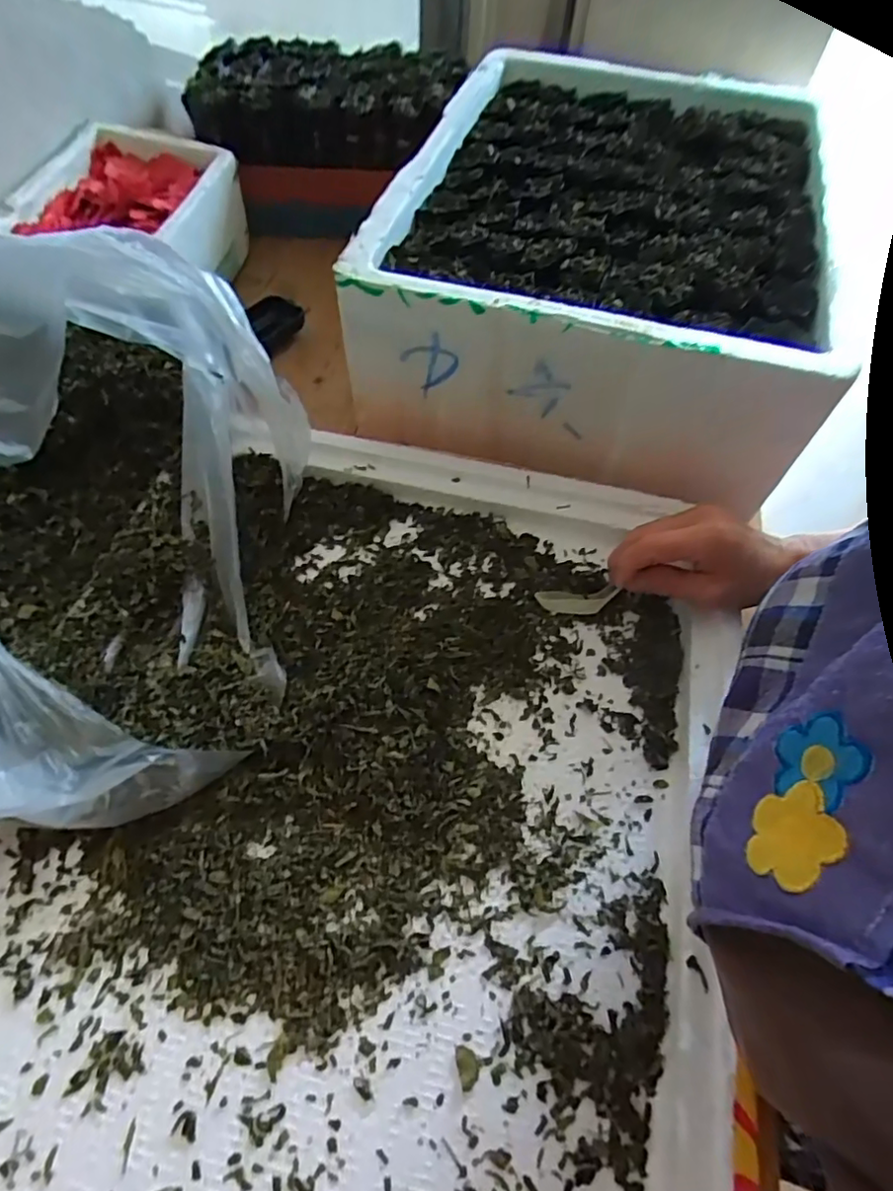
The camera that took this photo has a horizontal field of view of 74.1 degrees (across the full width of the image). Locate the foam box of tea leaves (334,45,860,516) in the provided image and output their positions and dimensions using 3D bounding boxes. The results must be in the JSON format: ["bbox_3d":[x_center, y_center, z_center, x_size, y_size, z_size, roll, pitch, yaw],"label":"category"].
[{"bbox_3d":[0.150,-0.343,0.585,0.354,0.143,0.503,15,60,5],"label":"foam box of tea leaves"}]

